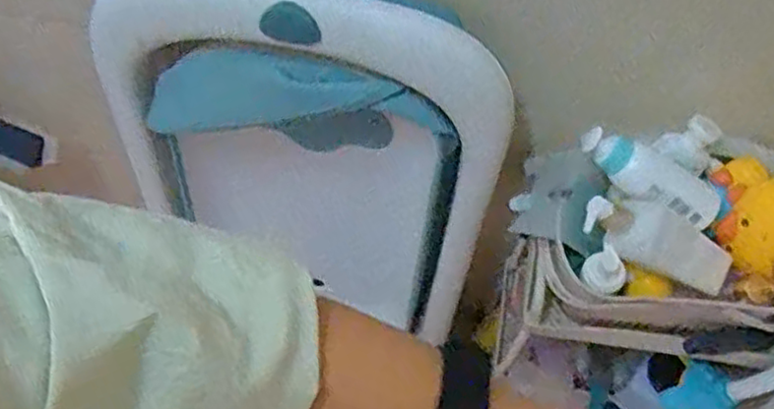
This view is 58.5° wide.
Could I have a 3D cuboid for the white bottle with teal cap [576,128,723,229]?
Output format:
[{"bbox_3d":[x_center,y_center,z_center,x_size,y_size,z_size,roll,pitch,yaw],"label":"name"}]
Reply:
[{"bbox_3d":[0.288,-0.026,0.752,0.175,0.041,0.049,30,61,0],"label":"white bottle with teal cap"}]

